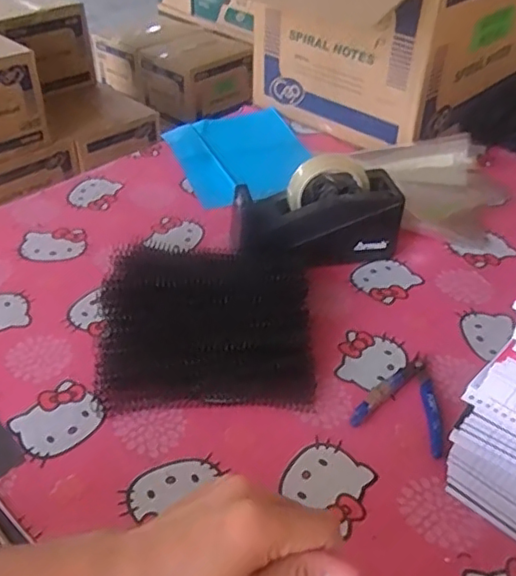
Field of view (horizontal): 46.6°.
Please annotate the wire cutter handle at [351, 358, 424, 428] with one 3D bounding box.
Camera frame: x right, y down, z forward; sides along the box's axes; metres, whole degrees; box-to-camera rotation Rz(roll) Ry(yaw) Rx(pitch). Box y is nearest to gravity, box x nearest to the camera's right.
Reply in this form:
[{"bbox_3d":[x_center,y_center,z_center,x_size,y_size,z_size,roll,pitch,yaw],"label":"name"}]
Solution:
[{"bbox_3d":[0.127,0.099,0.583,0.114,0.012,0.015,-29,48,-34],"label":"wire cutter handle"}]

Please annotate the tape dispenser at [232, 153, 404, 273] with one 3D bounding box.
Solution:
[{"bbox_3d":[0.068,-0.085,0.716,0.205,0.101,0.093,-10,40,-15],"label":"tape dispenser"}]

